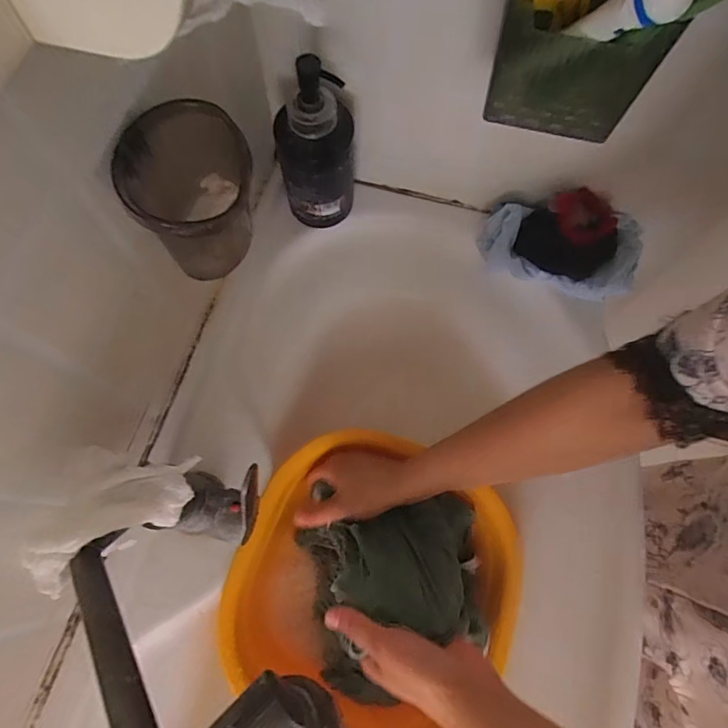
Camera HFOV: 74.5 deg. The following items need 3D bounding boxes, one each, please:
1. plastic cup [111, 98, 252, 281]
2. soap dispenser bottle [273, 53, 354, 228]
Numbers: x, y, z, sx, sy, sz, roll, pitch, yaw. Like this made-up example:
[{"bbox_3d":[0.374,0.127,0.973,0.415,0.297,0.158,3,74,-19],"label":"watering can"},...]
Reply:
[{"bbox_3d":[-0.118,-0.123,0.351,0.085,0.098,0.089,0,72,0],"label":"plastic cup"},{"bbox_3d":[-0.048,-0.217,0.500,0.077,0.198,0.067,-8,73,-3],"label":"soap dispenser bottle"}]

